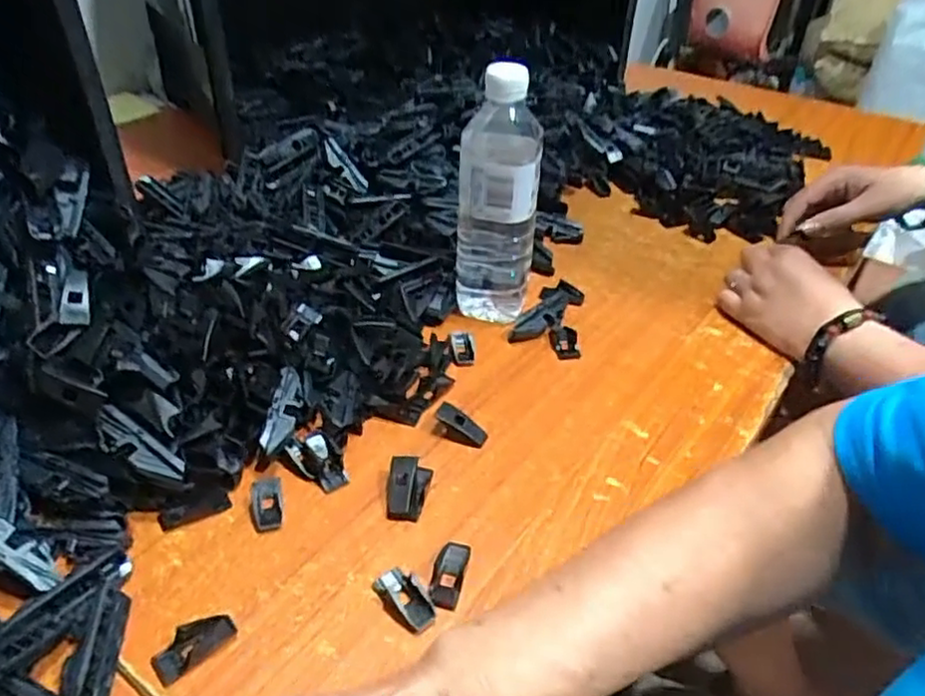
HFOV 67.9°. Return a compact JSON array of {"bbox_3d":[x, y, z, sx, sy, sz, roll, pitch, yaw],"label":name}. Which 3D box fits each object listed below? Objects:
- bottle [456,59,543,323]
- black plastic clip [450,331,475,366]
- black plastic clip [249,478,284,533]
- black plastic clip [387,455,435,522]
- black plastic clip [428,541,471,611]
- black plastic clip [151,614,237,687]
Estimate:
[{"bbox_3d":[0.030,-0.123,0.570,0.066,0.206,0.055,1,38,-1],"label":"bottle"},{"bbox_3d":[0.000,0.000,0.576,0.021,0.006,0.036,-1,38,-4],"label":"black plastic clip"},{"bbox_3d":[-0.128,0.100,0.447,0.020,0.004,0.041,-8,39,-12],"label":"black plastic clip"},{"bbox_3d":[-0.035,0.092,0.450,0.028,0.017,0.040,1,38,-2],"label":"black plastic clip"},{"bbox_3d":[-0.008,0.133,0.406,0.018,0.005,0.043,11,39,10],"label":"black plastic clip"},{"bbox_3d":[-0.145,0.159,0.371,0.042,0.006,0.021,-31,49,-34],"label":"black plastic clip"}]

